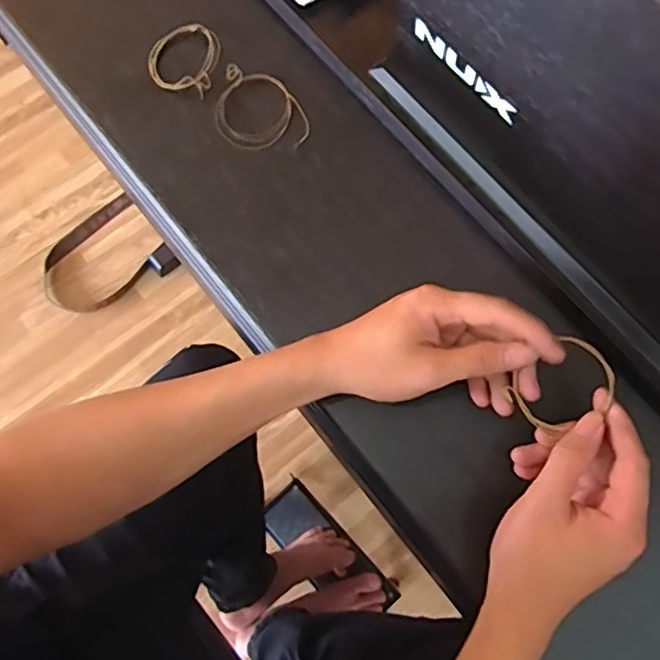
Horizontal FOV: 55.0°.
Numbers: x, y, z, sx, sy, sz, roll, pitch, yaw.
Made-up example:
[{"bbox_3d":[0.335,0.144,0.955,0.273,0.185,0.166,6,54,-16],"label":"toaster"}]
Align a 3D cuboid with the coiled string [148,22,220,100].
[{"bbox_3d":[-0.118,-0.221,0.513,0.057,0.009,0.059,-2,81,10],"label":"coiled string"}]

